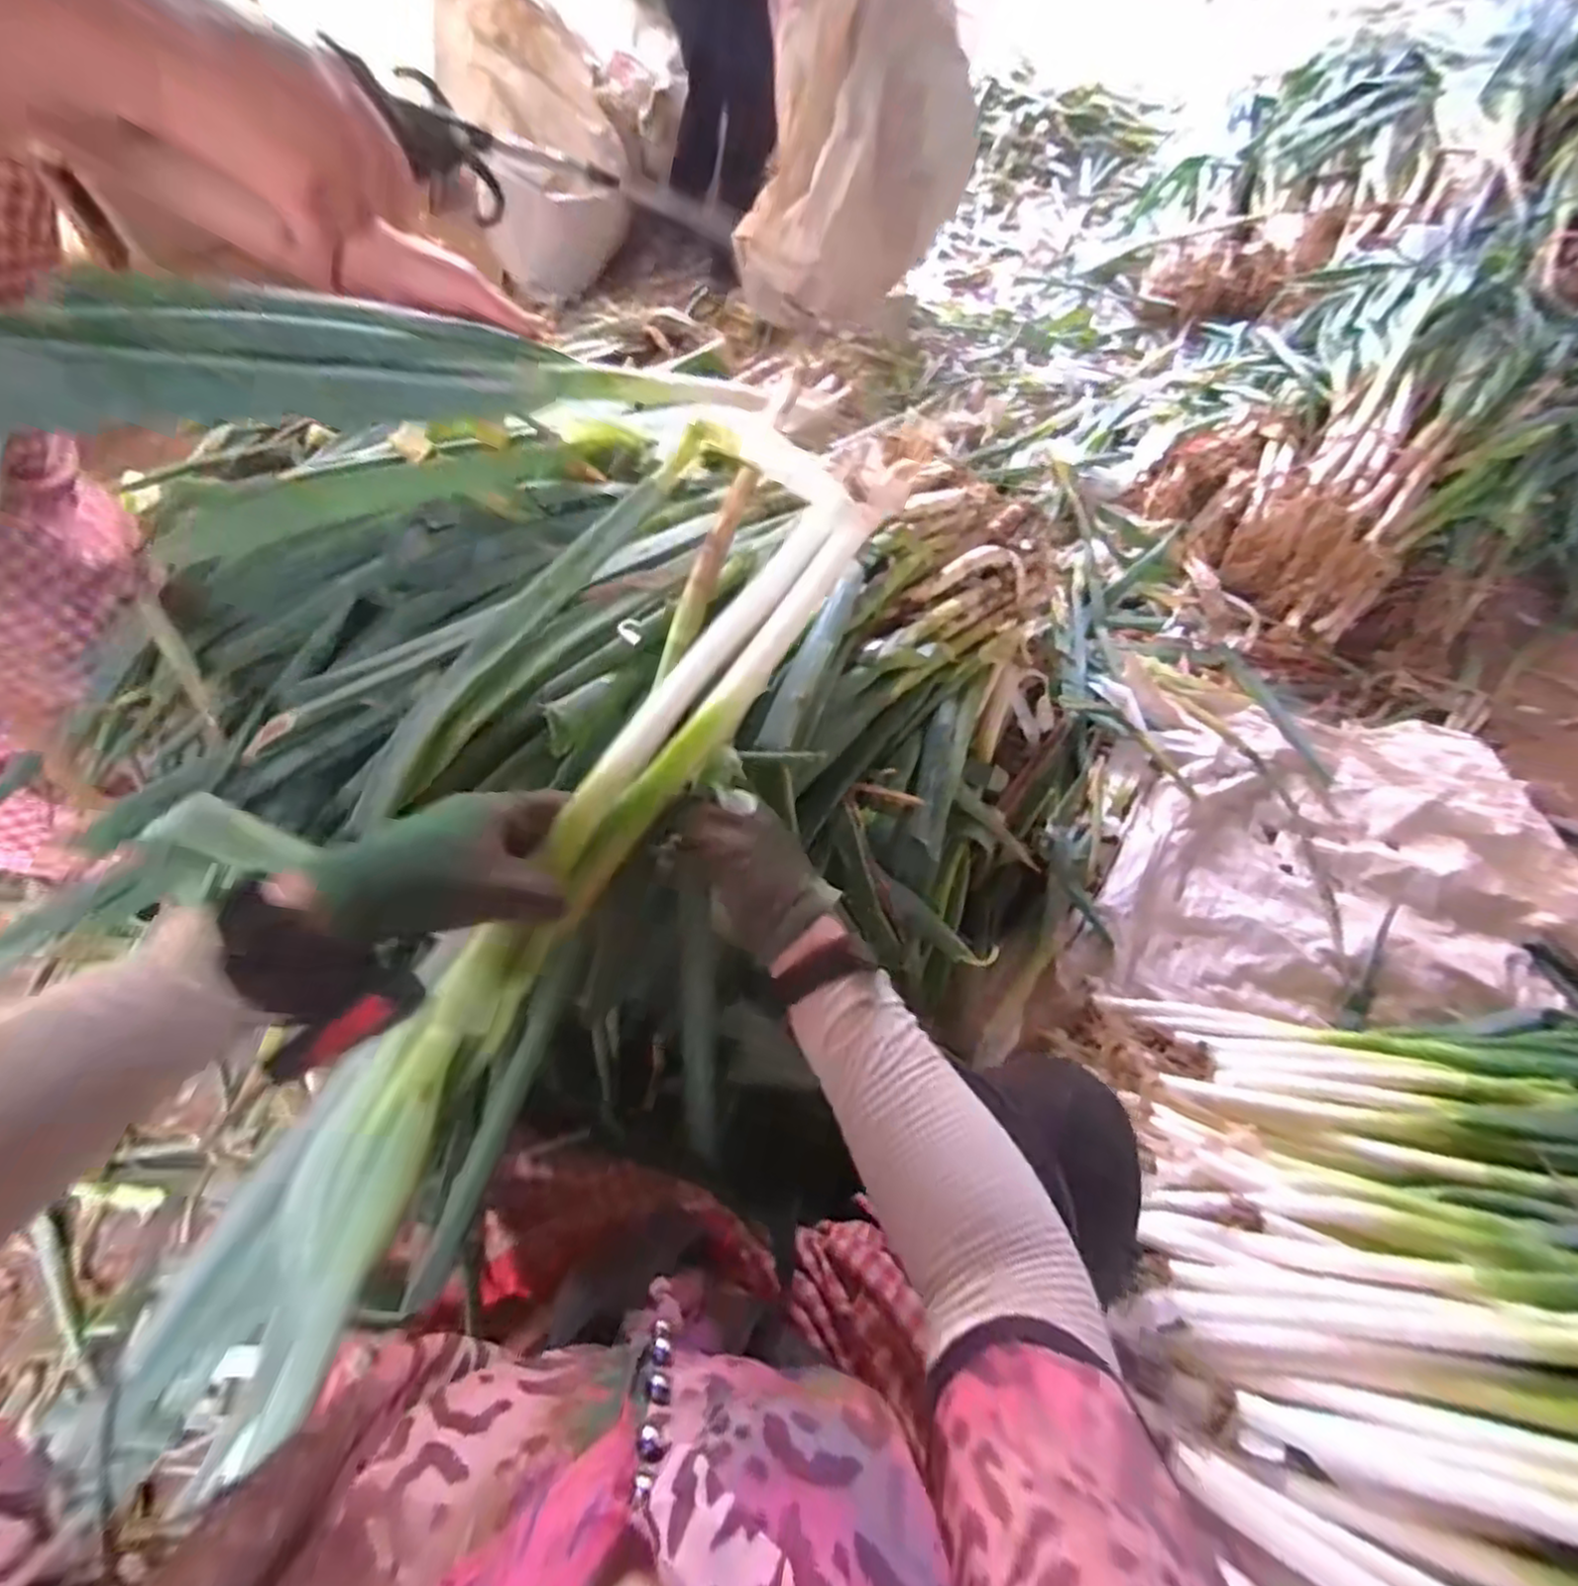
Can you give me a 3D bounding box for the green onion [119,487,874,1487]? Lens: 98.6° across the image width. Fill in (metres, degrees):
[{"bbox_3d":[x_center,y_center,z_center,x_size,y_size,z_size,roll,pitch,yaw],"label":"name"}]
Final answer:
[{"bbox_3d":[-0.165,0.098,0.436,0.104,0.069,0.715,34,86,19],"label":"green onion"}]

